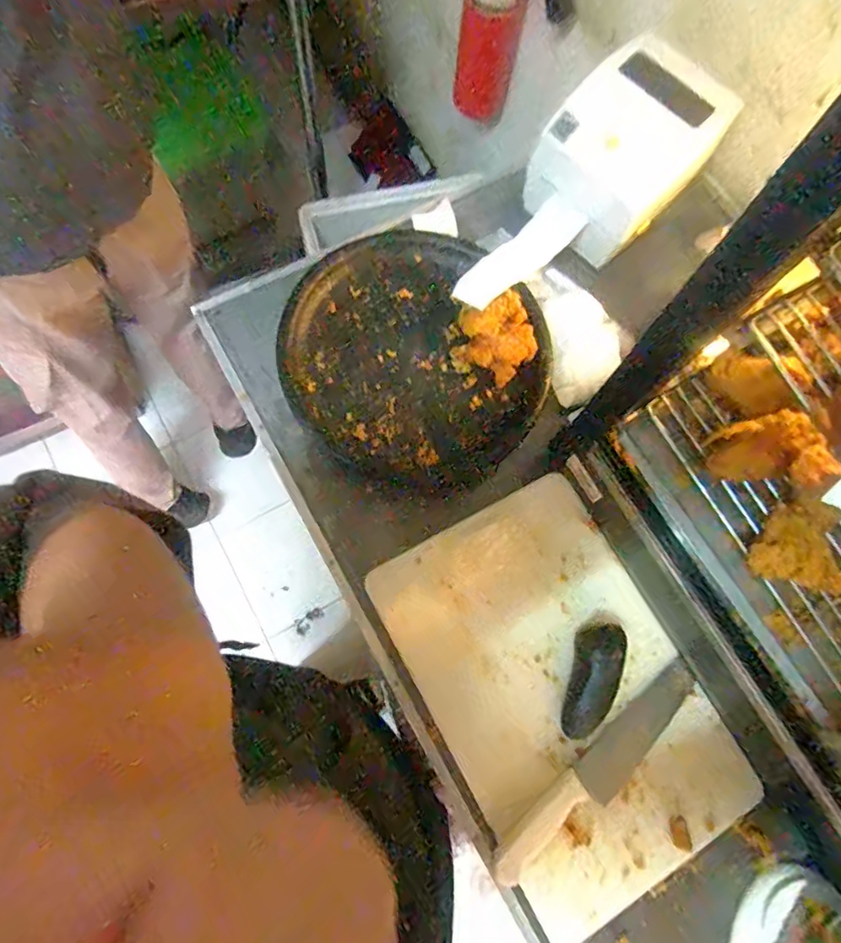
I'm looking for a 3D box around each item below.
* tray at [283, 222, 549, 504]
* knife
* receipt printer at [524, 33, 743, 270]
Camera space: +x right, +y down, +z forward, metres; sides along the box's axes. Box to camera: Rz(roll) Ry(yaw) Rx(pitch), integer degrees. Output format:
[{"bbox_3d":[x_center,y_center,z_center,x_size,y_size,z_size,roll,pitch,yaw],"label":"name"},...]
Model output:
[{"bbox_3d":[-0.004,-0.152,0.731,0.332,0.029,0.342,0,78,0],"label":"tray"},{"bbox_3d":[0.205,0.336,0.630,0.312,0.021,0.051,-34,80,-19],"label":"knife"},{"bbox_3d":[0.278,-0.430,0.758,0.216,0.135,0.176,-36,79,-12],"label":"receipt printer"}]

